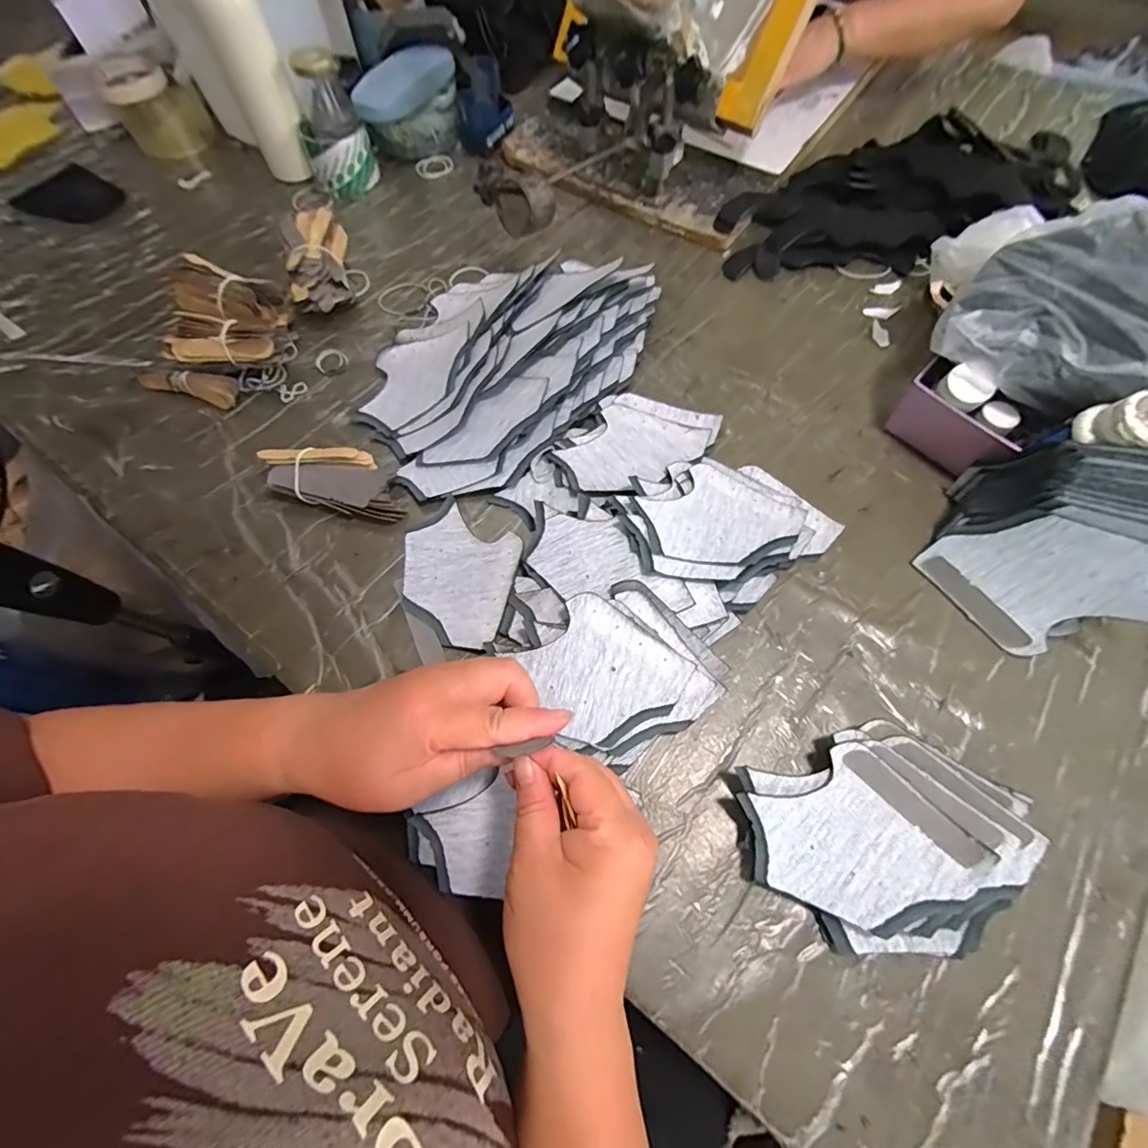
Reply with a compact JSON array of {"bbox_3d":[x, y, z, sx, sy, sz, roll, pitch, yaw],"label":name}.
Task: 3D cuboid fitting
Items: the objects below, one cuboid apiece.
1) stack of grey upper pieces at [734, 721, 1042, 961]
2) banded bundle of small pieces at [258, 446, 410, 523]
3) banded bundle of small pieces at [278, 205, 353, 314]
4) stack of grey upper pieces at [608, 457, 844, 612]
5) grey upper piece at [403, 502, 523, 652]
[{"bbox_3d":[0.203,0.171,0.333,0.170,0.029,0.128,-14,68,-5],"label":"stack of grey upper pieces"},{"bbox_3d":[-0.217,-0.084,0.460,0.123,0.034,0.051,7,67,4],"label":"banded bundle of small pieces"},{"bbox_3d":[-0.285,-0.352,0.579,0.073,0.051,0.139,-17,68,-6],"label":"banded bundle of small pieces"},{"bbox_3d":[0.125,-0.045,0.435,0.160,0.040,0.135,-34,71,-12],"label":"stack of grey upper pieces"},{"bbox_3d":[-0.100,0.002,0.432,0.102,0.013,0.115,14,68,7],"label":"grey upper piece"}]

